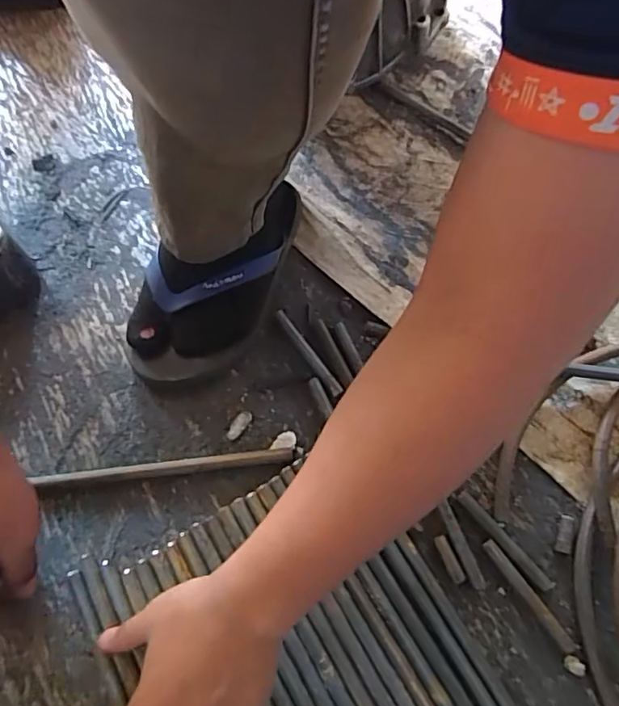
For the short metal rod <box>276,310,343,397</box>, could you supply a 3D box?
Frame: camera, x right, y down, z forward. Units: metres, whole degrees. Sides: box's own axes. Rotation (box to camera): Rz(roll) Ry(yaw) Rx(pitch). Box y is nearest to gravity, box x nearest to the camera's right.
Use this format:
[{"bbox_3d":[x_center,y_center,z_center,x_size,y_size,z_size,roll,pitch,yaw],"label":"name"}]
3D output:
[{"bbox_3d":[-0.001,-0.002,0.485,0.010,0.006,0.099,-29,67,-14],"label":"short metal rod"}]

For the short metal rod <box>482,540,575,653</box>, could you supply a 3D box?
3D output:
[{"bbox_3d":[0.164,0.181,0.399,0.009,0.007,0.088,-31,68,-15],"label":"short metal rod"}]

